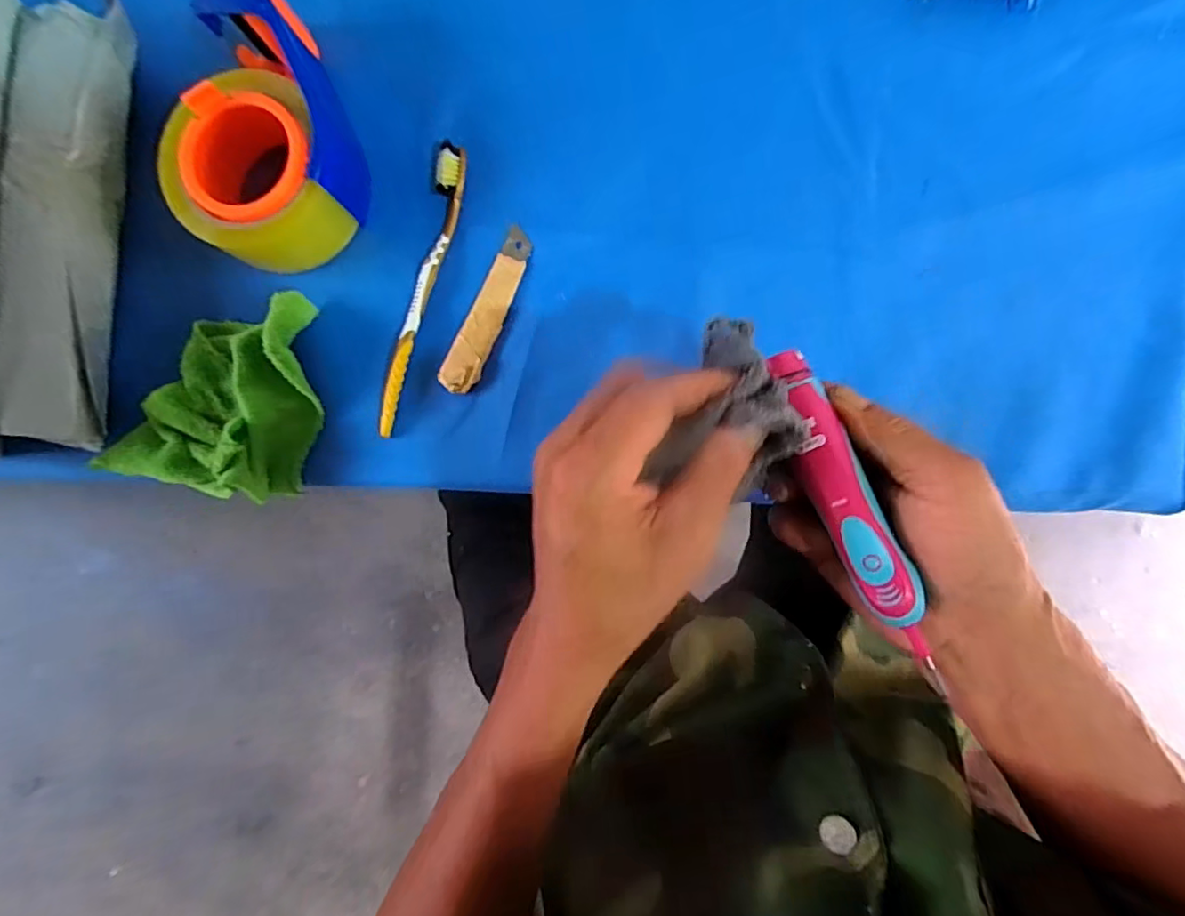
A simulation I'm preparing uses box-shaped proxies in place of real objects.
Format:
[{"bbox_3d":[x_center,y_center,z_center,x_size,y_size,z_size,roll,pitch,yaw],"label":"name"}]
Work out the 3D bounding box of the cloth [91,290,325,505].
[{"bbox_3d":[-0.234,-0.044,0.354,0.118,0.035,0.129,14,90,4],"label":"cloth"}]

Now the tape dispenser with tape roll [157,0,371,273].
[{"bbox_3d":[-0.208,-0.197,0.348,0.109,0.056,0.155,-23,86,3],"label":"tape dispenser with tape roll"}]

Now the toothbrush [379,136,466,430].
[{"bbox_3d":[-0.107,-0.104,0.357,0.016,0.013,0.183,14,90,4],"label":"toothbrush"}]

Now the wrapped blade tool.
[{"bbox_3d":[-0.065,-0.092,0.358,0.024,0.008,0.108,25,90,4],"label":"wrapped blade tool"}]

